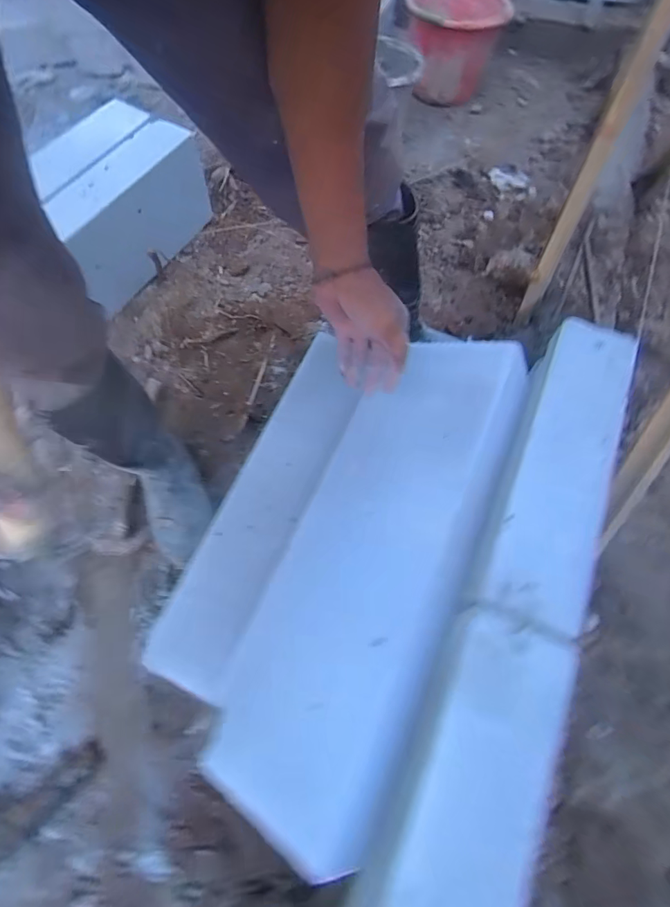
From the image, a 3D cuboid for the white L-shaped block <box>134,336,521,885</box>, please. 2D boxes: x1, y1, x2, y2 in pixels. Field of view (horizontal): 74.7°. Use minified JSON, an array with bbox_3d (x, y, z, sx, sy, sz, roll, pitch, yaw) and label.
[{"bbox_3d":[-0.011,0.099,0.596,0.385,0.100,0.600,10,66,39],"label":"white L-shaped block"}]

